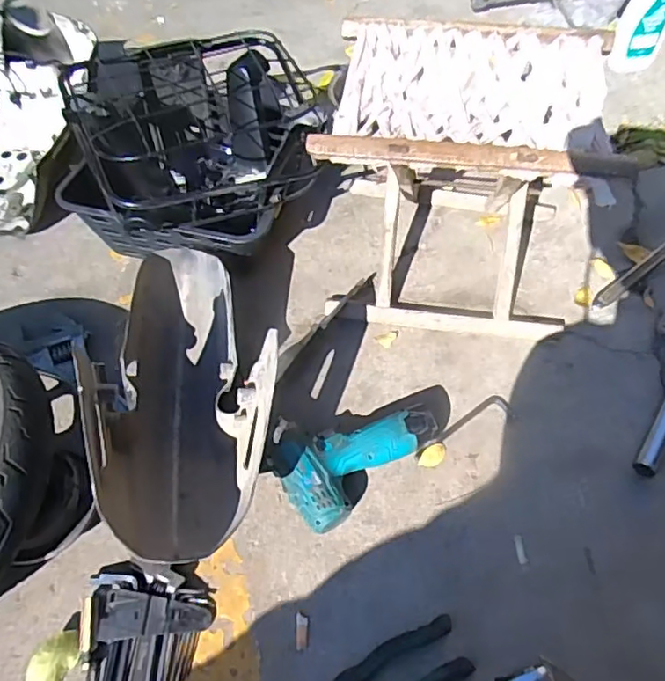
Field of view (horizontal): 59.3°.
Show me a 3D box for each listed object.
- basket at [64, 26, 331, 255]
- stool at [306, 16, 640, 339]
[{"bbox_3d":[-0.184,-0.258,0.793,0.326,0.186,0.316,-3,55,-4],"label":"basket"},{"bbox_3d":[0.152,-0.187,0.706,0.292,0.260,0.239,5,59,8],"label":"stool"}]

